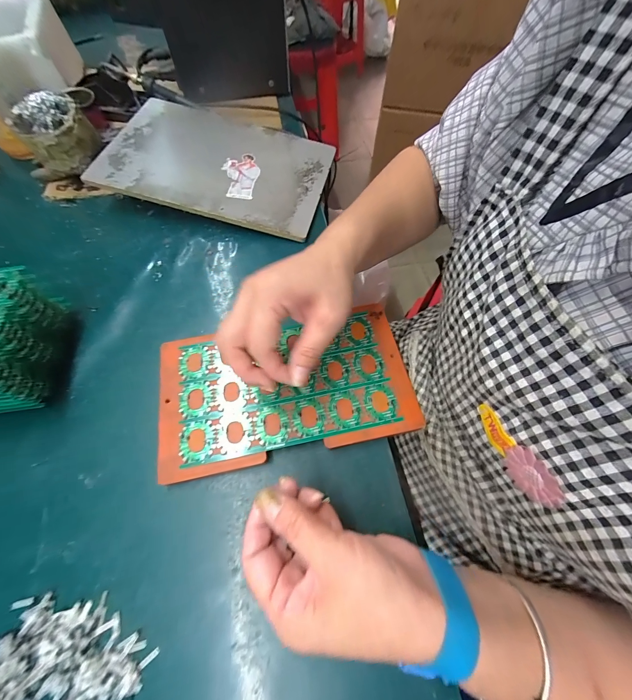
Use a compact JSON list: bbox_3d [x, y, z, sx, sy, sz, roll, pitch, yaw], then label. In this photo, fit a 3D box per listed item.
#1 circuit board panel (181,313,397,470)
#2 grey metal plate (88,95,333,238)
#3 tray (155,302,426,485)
[{"bbox_3d":[-0.031,0.031,0.289,0.200,0.004,0.118,-10,64,-4],"label":"circuit board panel"},{"bbox_3d":[-0.135,-0.274,0.429,0.301,0.013,0.211,15,64,0],"label":"grey metal plate"},{"bbox_3d":[-0.031,0.035,0.296,0.241,0.018,0.135,-11,64,-4],"label":"tray"}]

